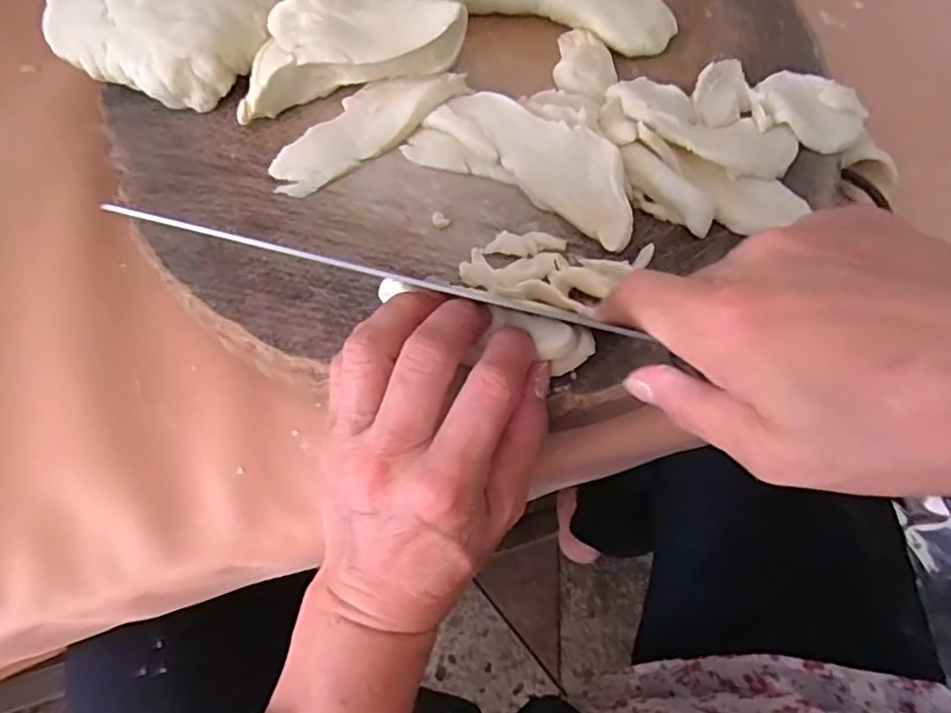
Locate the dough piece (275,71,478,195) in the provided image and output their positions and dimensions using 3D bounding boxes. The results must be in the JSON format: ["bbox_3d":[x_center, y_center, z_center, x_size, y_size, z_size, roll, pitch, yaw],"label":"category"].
[{"bbox_3d":[-0.051,-0.109,0.290,0.098,0.010,0.032,-35,73,-16],"label":"dough piece"}]

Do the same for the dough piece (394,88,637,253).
[{"bbox_3d":[0.024,-0.089,0.281,0.107,0.008,0.042,27,95,13],"label":"dough piece"}]

